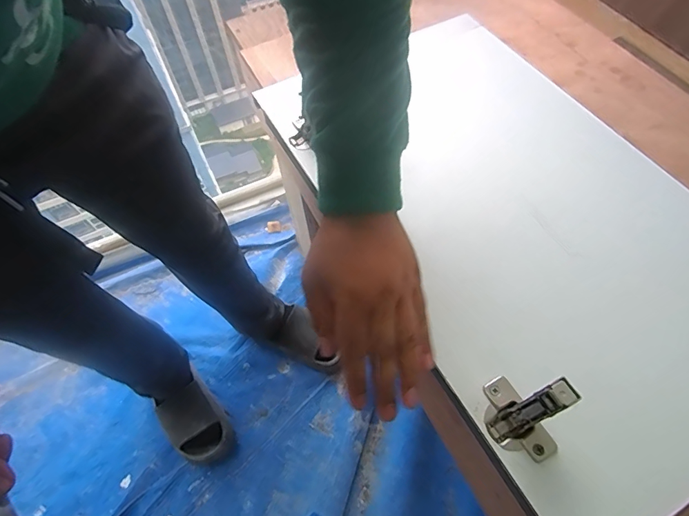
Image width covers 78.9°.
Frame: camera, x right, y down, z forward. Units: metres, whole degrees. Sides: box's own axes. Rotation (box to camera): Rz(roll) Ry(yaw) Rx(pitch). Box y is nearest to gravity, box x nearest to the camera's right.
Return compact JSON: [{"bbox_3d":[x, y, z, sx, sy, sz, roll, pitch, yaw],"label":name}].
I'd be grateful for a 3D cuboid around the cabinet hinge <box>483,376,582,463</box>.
[{"bbox_3d":[0.126,0.107,0.286,0.040,0.073,0.061,-34,64,-17],"label":"cabinet hinge"}]

